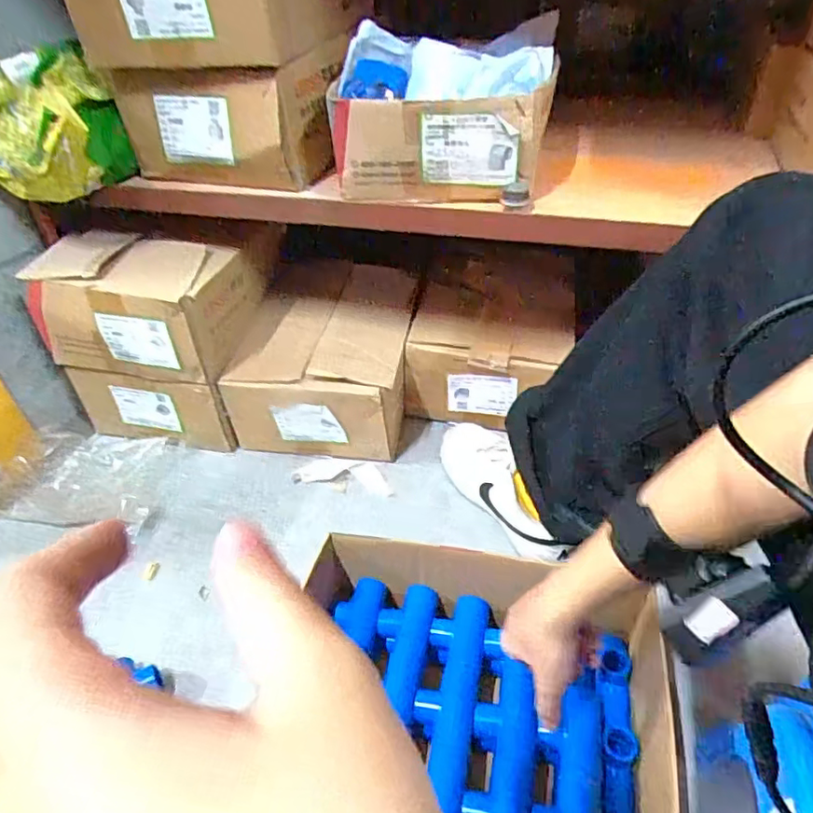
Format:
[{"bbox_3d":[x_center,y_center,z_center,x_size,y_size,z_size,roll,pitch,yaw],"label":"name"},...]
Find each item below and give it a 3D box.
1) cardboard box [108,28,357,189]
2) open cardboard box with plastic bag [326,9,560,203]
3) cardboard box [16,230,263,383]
[{"bbox_3d":[-0.192,-0.329,0.671,0.225,0.113,0.125,8,42,14],"label":"cardboard box"},{"bbox_3d":[0.038,-0.297,0.603,0.212,0.128,0.134,3,41,8],"label":"open cardboard box with plastic bag"},{"bbox_3d":[-0.328,-0.133,0.746,0.234,0.135,0.148,3,41,9],"label":"cardboard box"}]

